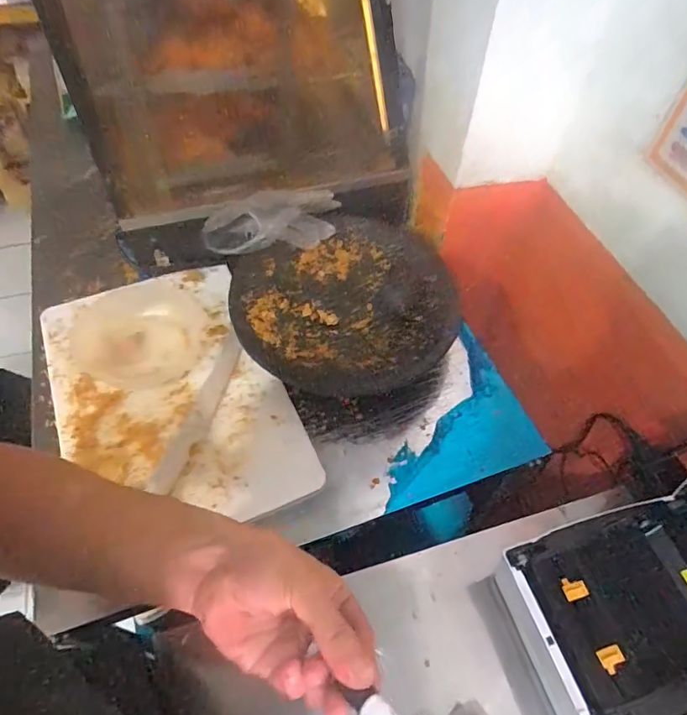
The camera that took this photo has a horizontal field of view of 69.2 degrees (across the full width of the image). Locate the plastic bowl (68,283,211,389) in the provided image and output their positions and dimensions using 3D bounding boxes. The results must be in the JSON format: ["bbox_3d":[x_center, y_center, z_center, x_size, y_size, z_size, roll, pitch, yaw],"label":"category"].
[{"bbox_3d":[-0.317,-0.037,0.755,0.210,0.046,0.179,-12,55,-11],"label":"plastic bowl"}]

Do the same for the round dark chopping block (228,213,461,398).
[{"bbox_3d":[0.013,-0.086,0.766,0.353,0.047,0.300,-27,68,-16],"label":"round dark chopping block"}]

